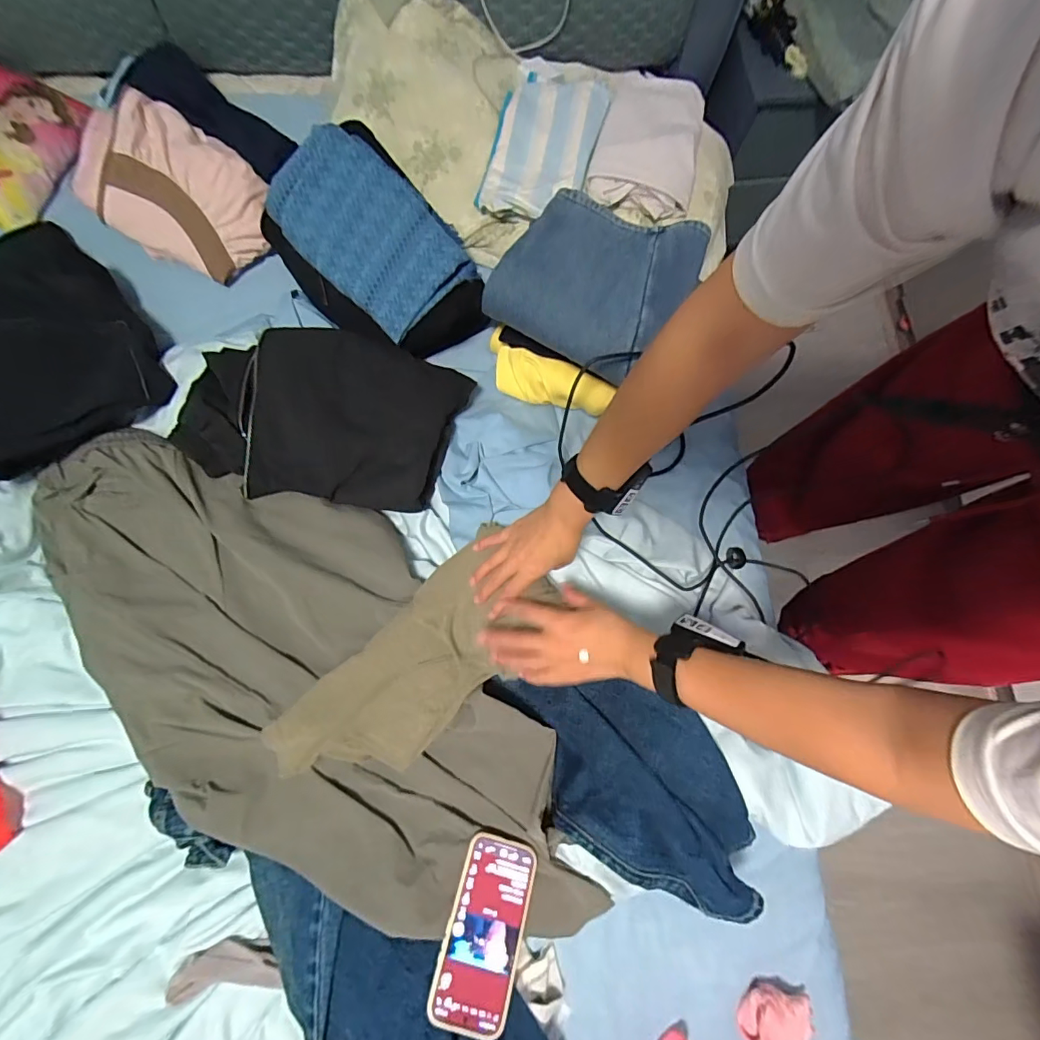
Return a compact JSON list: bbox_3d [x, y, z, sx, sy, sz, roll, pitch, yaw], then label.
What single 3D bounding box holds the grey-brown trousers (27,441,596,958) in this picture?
[{"bbox_3d":[-0.261,0.178,0.594,0.825,0.064,0.387,26,80,4],"label":"grey-brown trousers"}]

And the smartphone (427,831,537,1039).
[{"bbox_3d":[-0.036,0.436,0.512,0.081,0.013,0.162,16,58,2],"label":"smartphone"}]

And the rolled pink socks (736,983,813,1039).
[{"bbox_3d":[0.296,0.587,0.552,0.074,0.035,0.070,1,78,-3],"label":"rolled pink socks"}]

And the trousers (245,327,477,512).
[{"bbox_3d":[-0.225,-0.141,0.641,0.287,0.035,0.234,6,77,-2],"label":"trousers"}]

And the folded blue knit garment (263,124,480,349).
[{"bbox_3d":[-0.203,-0.406,0.661,0.191,0.077,0.268,-44,83,-11],"label":"folded blue knit garment"}]

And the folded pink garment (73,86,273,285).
[{"bbox_3d":[-0.527,-0.504,0.732,0.270,0.105,0.196,35,78,5],"label":"folded pink garment"}]

